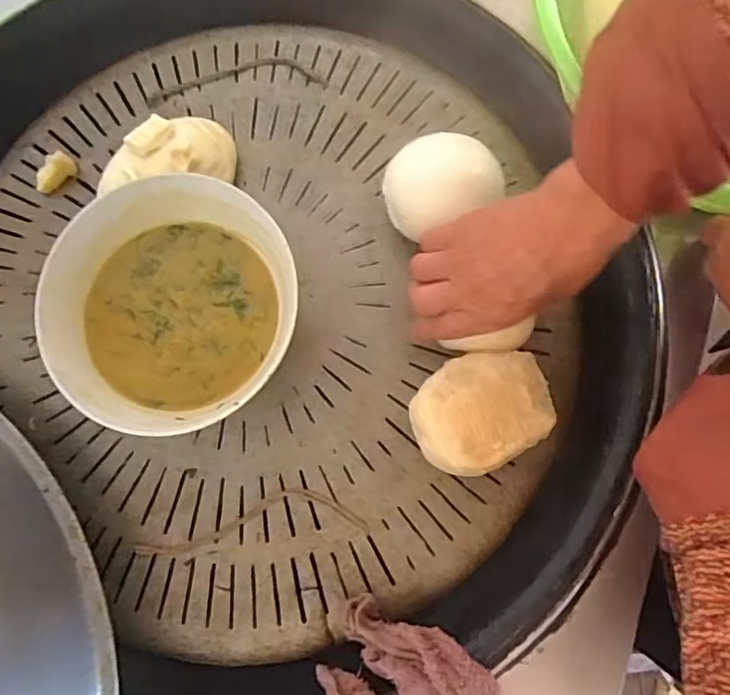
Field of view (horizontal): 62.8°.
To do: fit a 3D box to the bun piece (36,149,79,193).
[{"bbox_3d":[-0.266,-0.150,0.512,0.037,0.015,0.023,-36,79,-7],"label":"bun piece"}]

